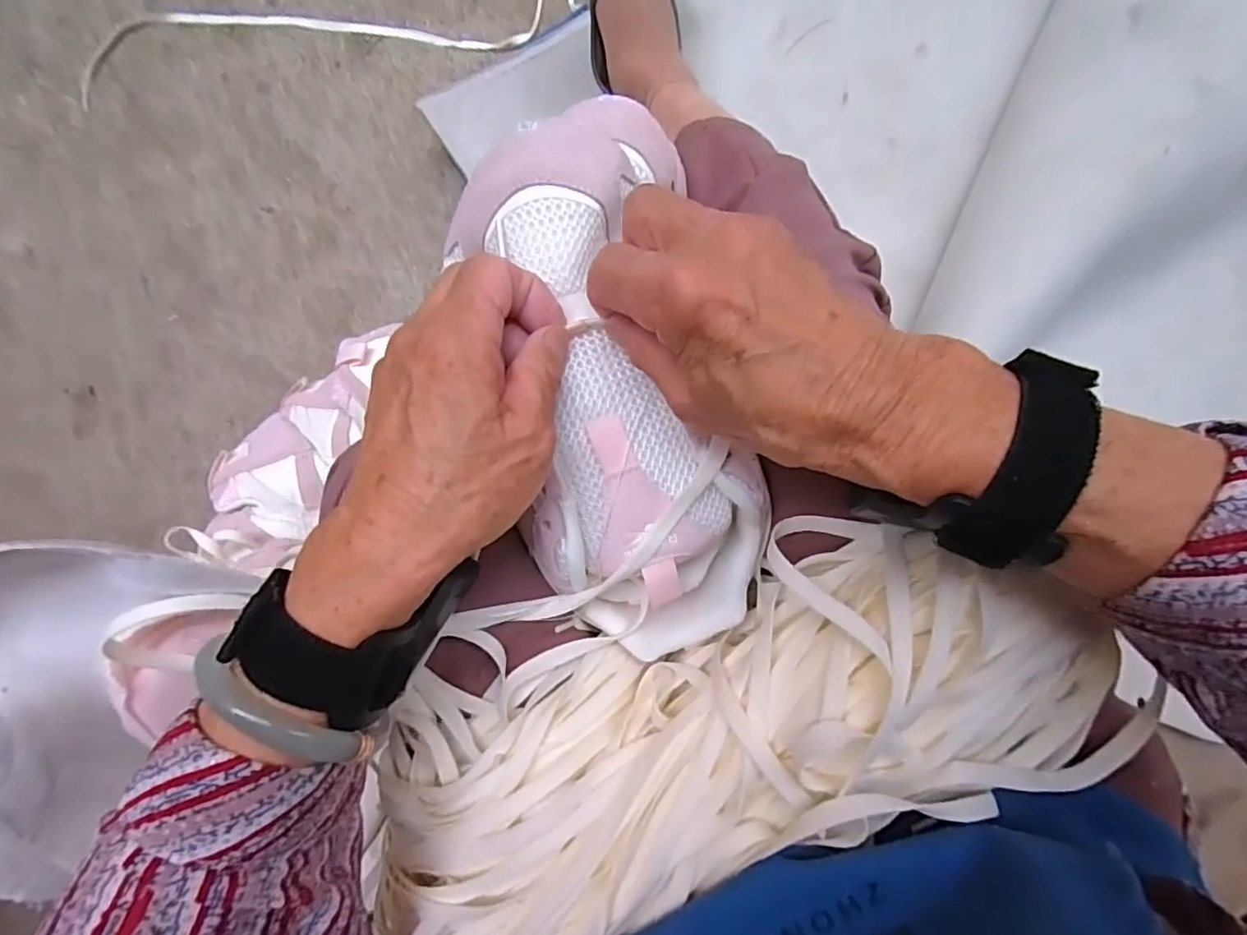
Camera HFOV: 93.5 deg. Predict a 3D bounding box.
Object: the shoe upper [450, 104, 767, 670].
[{"bbox_3d":[-0.004,-0.036,0.267,0.104,0.057,0.254,-12,95,7],"label":"shoe upper"}]

